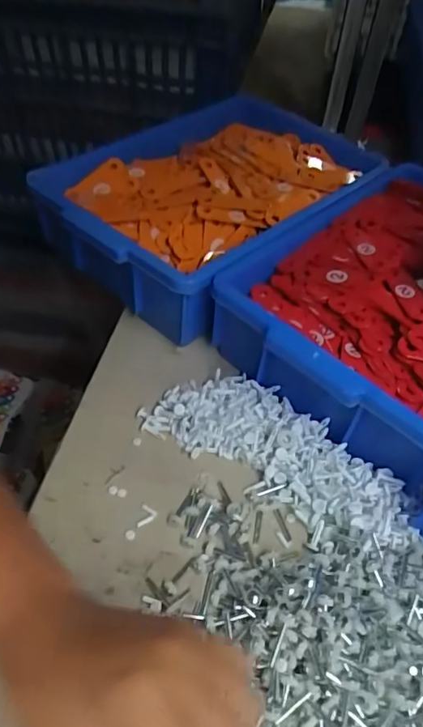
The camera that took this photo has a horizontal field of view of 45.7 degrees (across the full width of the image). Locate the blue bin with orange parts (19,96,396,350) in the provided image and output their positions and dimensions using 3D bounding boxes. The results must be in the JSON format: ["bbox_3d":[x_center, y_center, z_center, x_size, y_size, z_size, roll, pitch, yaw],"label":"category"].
[{"bbox_3d":[0.004,-0.185,0.572,0.227,0.098,0.328,36,57,25],"label":"blue bin with orange parts"}]

